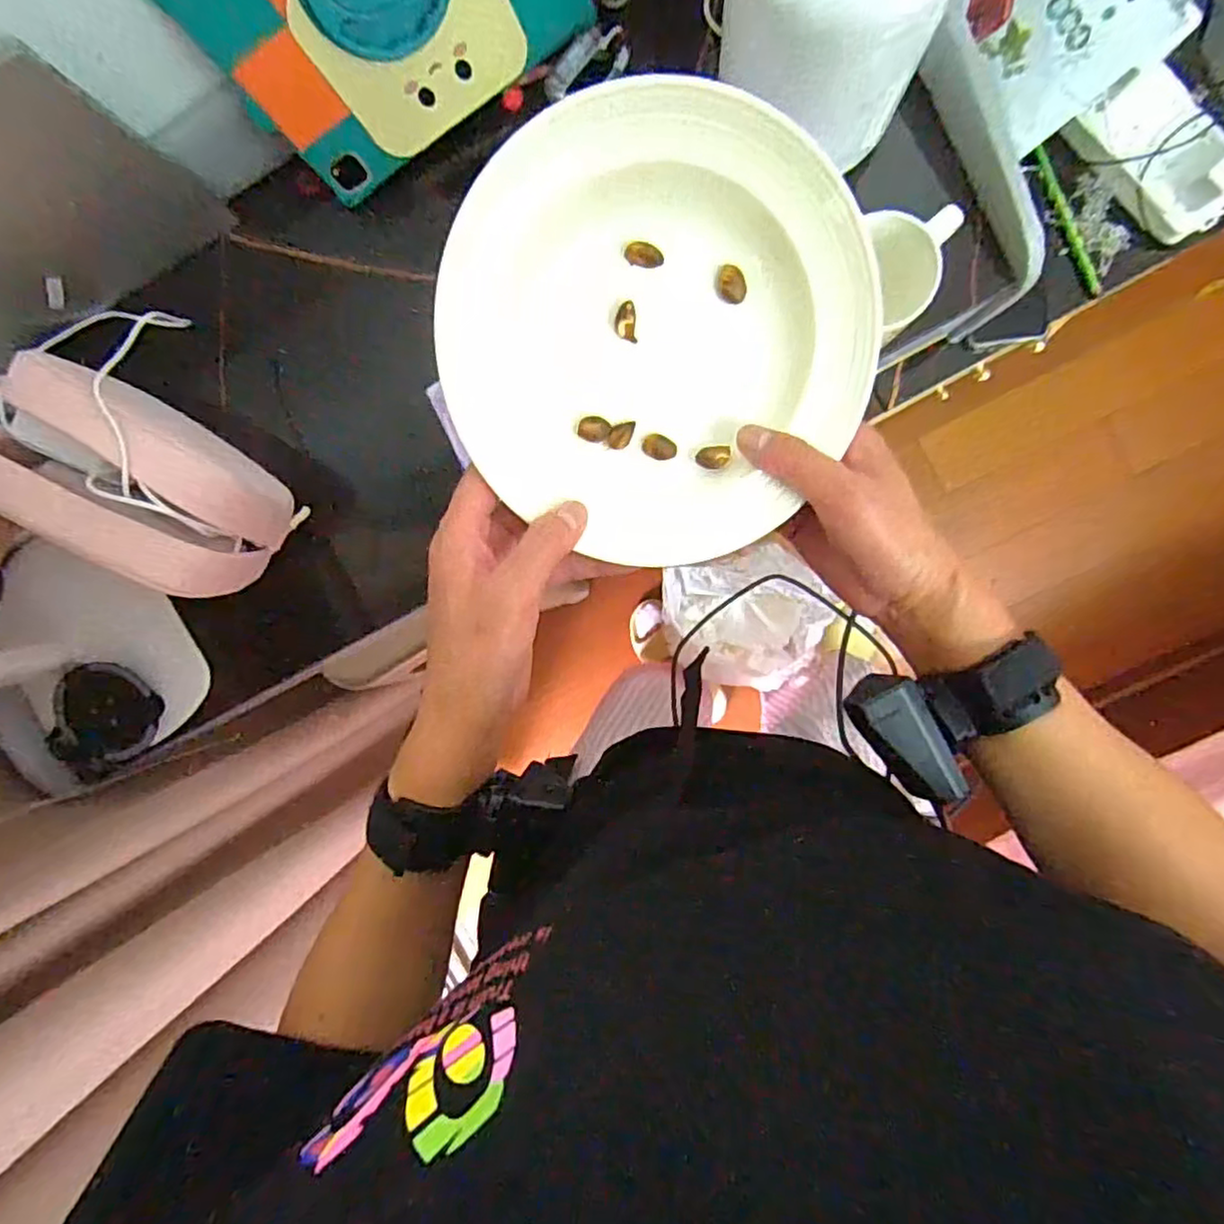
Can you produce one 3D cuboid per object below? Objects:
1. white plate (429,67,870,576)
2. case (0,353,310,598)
[{"bbox_3d":[0.021,-0.128,0.317,0.191,0.035,0.189,-3,110,-8],"label":"white plate"},{"bbox_3d":[-0.402,-0.116,0.561,0.223,0.116,0.137,29,98,2],"label":"case"}]

